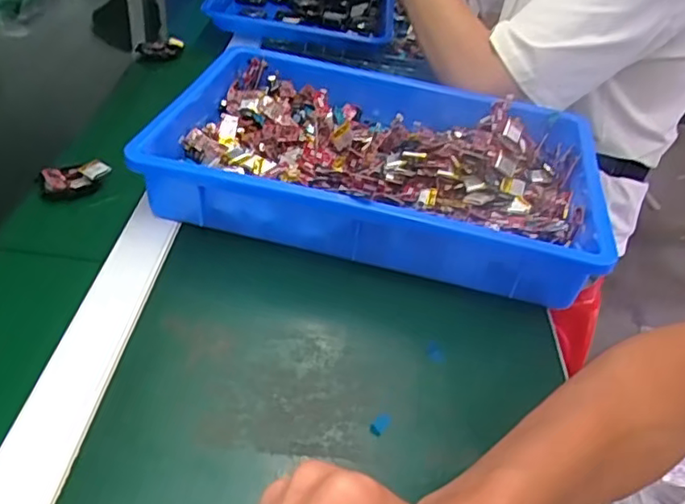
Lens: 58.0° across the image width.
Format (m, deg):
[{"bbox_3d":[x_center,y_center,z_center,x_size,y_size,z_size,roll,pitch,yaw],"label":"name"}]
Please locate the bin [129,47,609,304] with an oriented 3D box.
[{"bbox_3d":[0.028,-0.088,0.569,0.380,0.070,0.259,12,40,5],"label":"bin"}]

